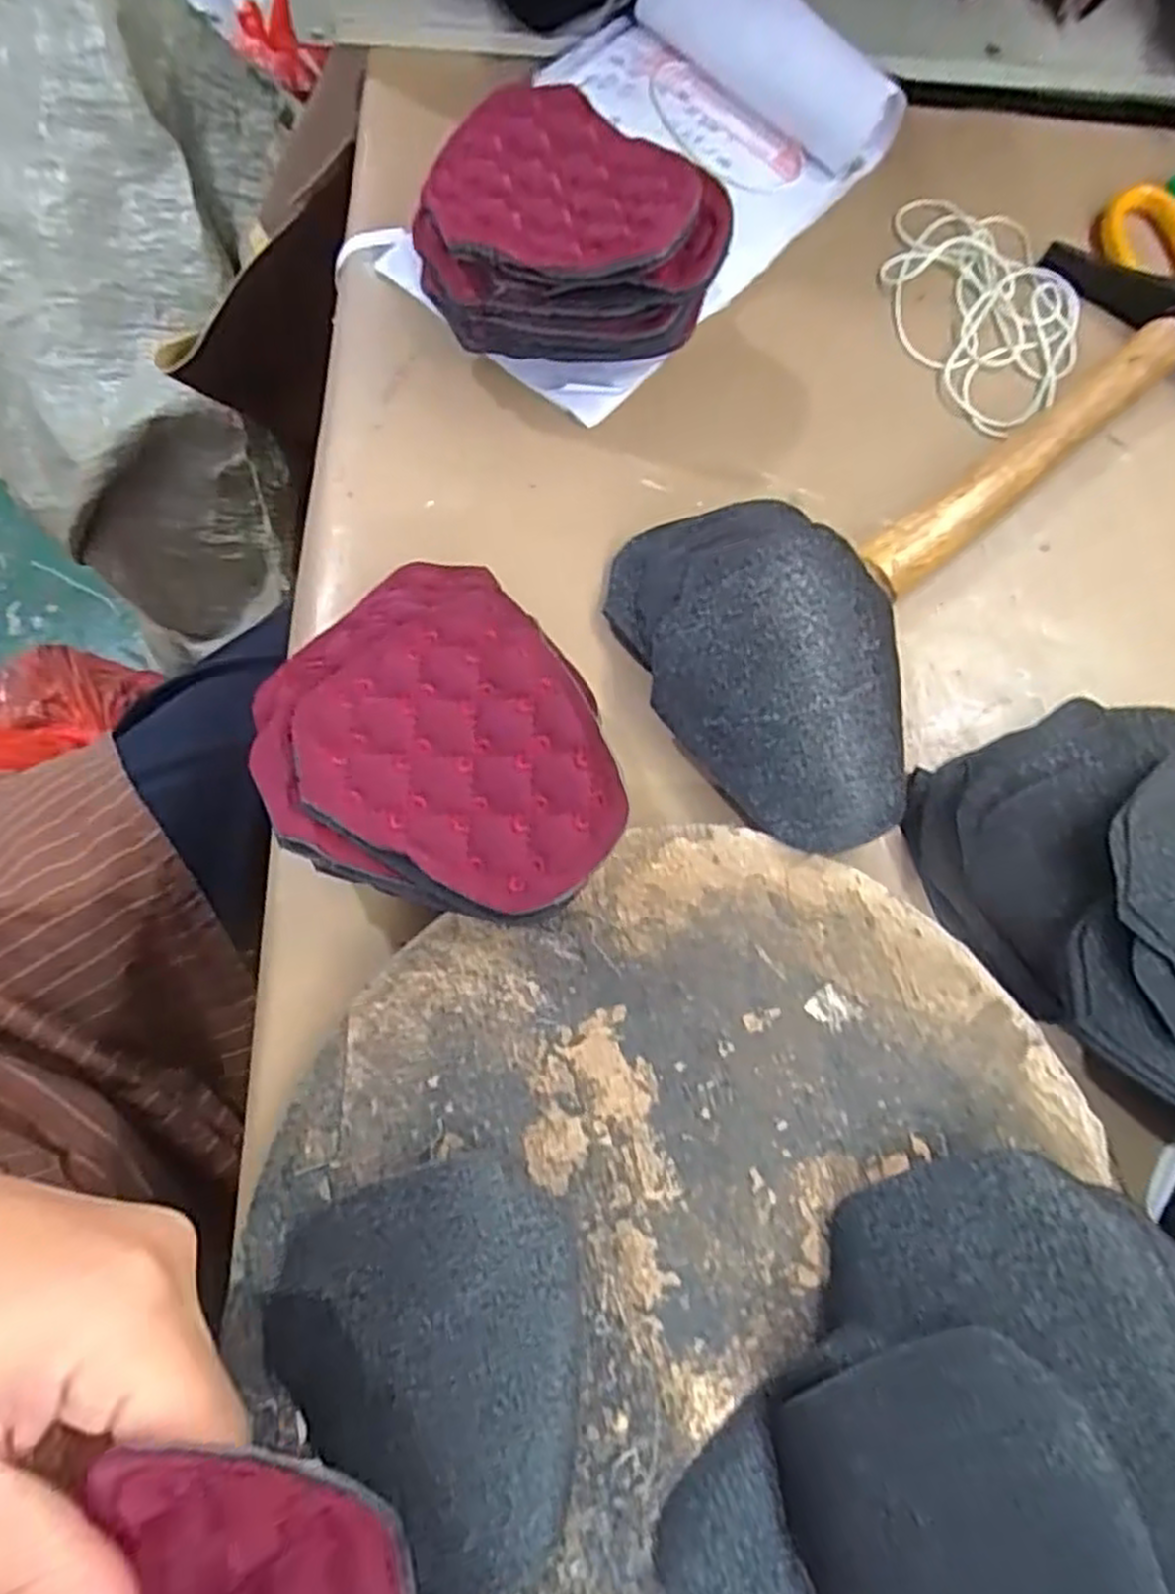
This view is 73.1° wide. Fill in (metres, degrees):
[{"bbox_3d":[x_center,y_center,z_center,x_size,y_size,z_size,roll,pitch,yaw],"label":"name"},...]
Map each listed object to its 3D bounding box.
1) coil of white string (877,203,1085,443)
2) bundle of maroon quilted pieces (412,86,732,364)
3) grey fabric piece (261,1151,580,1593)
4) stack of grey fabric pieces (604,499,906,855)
[{"bbox_3d":[0.190,-0.237,0.378,0.085,0.010,0.130,-20,76,-10],"label":"coil of white string"},{"bbox_3d":[-0.005,-0.220,0.322,0.115,0.066,0.086,12,73,-1],"label":"bundle of maroon quilted pieces"},{"bbox_3d":[-0.041,0.162,0.225,0.085,0.011,0.101,-18,75,-10],"label":"grey fabric piece"},{"bbox_3d":[0.071,-0.049,0.292,0.092,0.031,0.138,-18,75,-10],"label":"stack of grey fabric pieces"}]

